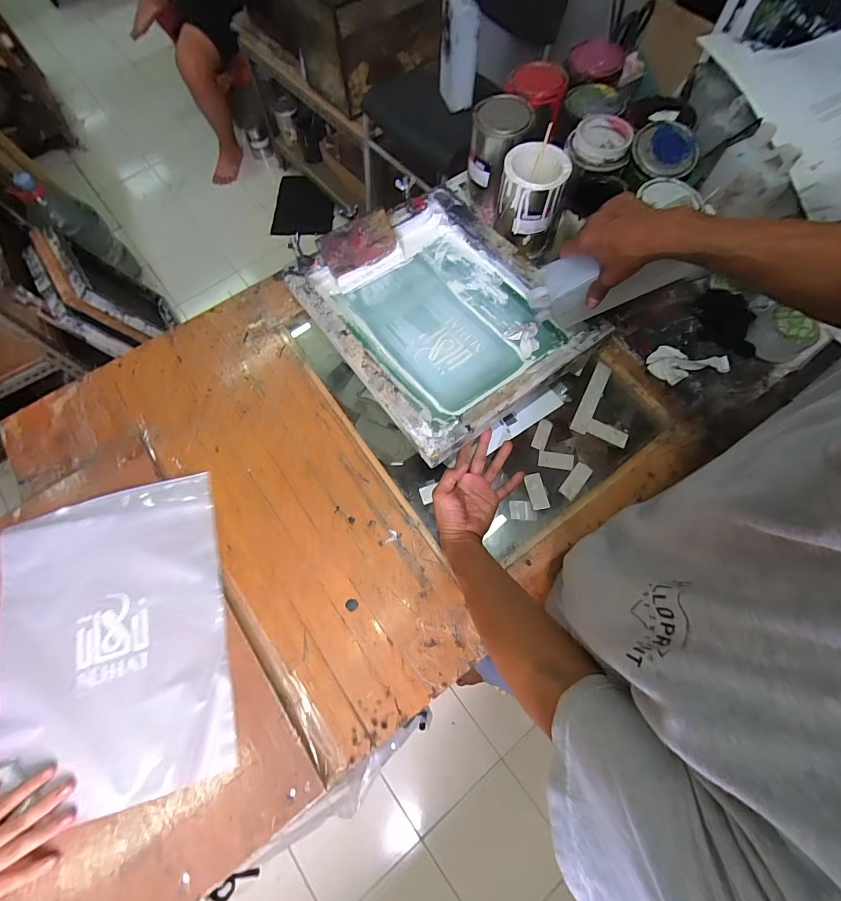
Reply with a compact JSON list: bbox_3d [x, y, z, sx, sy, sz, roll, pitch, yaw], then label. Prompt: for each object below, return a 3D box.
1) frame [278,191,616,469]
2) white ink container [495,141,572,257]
[{"bbox_3d":[0.027,-0.237,0.675,0.347,0.057,0.444,-33,70,-11],"label":"frame"},{"bbox_3d":[0.195,-0.451,0.720,0.101,0.126,0.113,13,71,5],"label":"white ink container"}]

